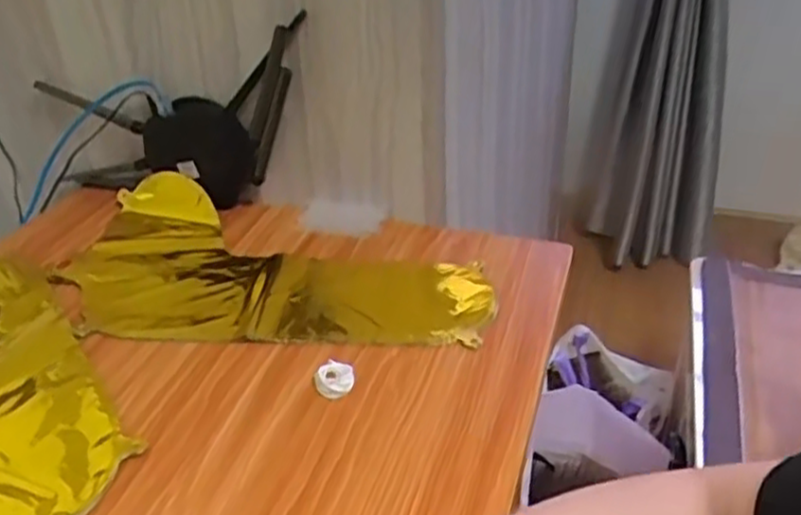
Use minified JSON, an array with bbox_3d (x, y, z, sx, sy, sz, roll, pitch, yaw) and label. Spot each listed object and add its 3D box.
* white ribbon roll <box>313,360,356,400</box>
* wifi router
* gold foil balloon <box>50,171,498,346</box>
[{"bbox_3d":[-0.049,0.090,0.561,0.029,0.010,0.031,-1,32,1],"label":"white ribbon roll"},{"bbox_3d":[-0.221,-0.126,0.774,0.339,0.169,0.033,-12,27,25],"label":"wifi router"},{"bbox_3d":[-0.111,0.004,0.693,0.378,0.043,0.202,2,32,7],"label":"gold foil balloon"}]

